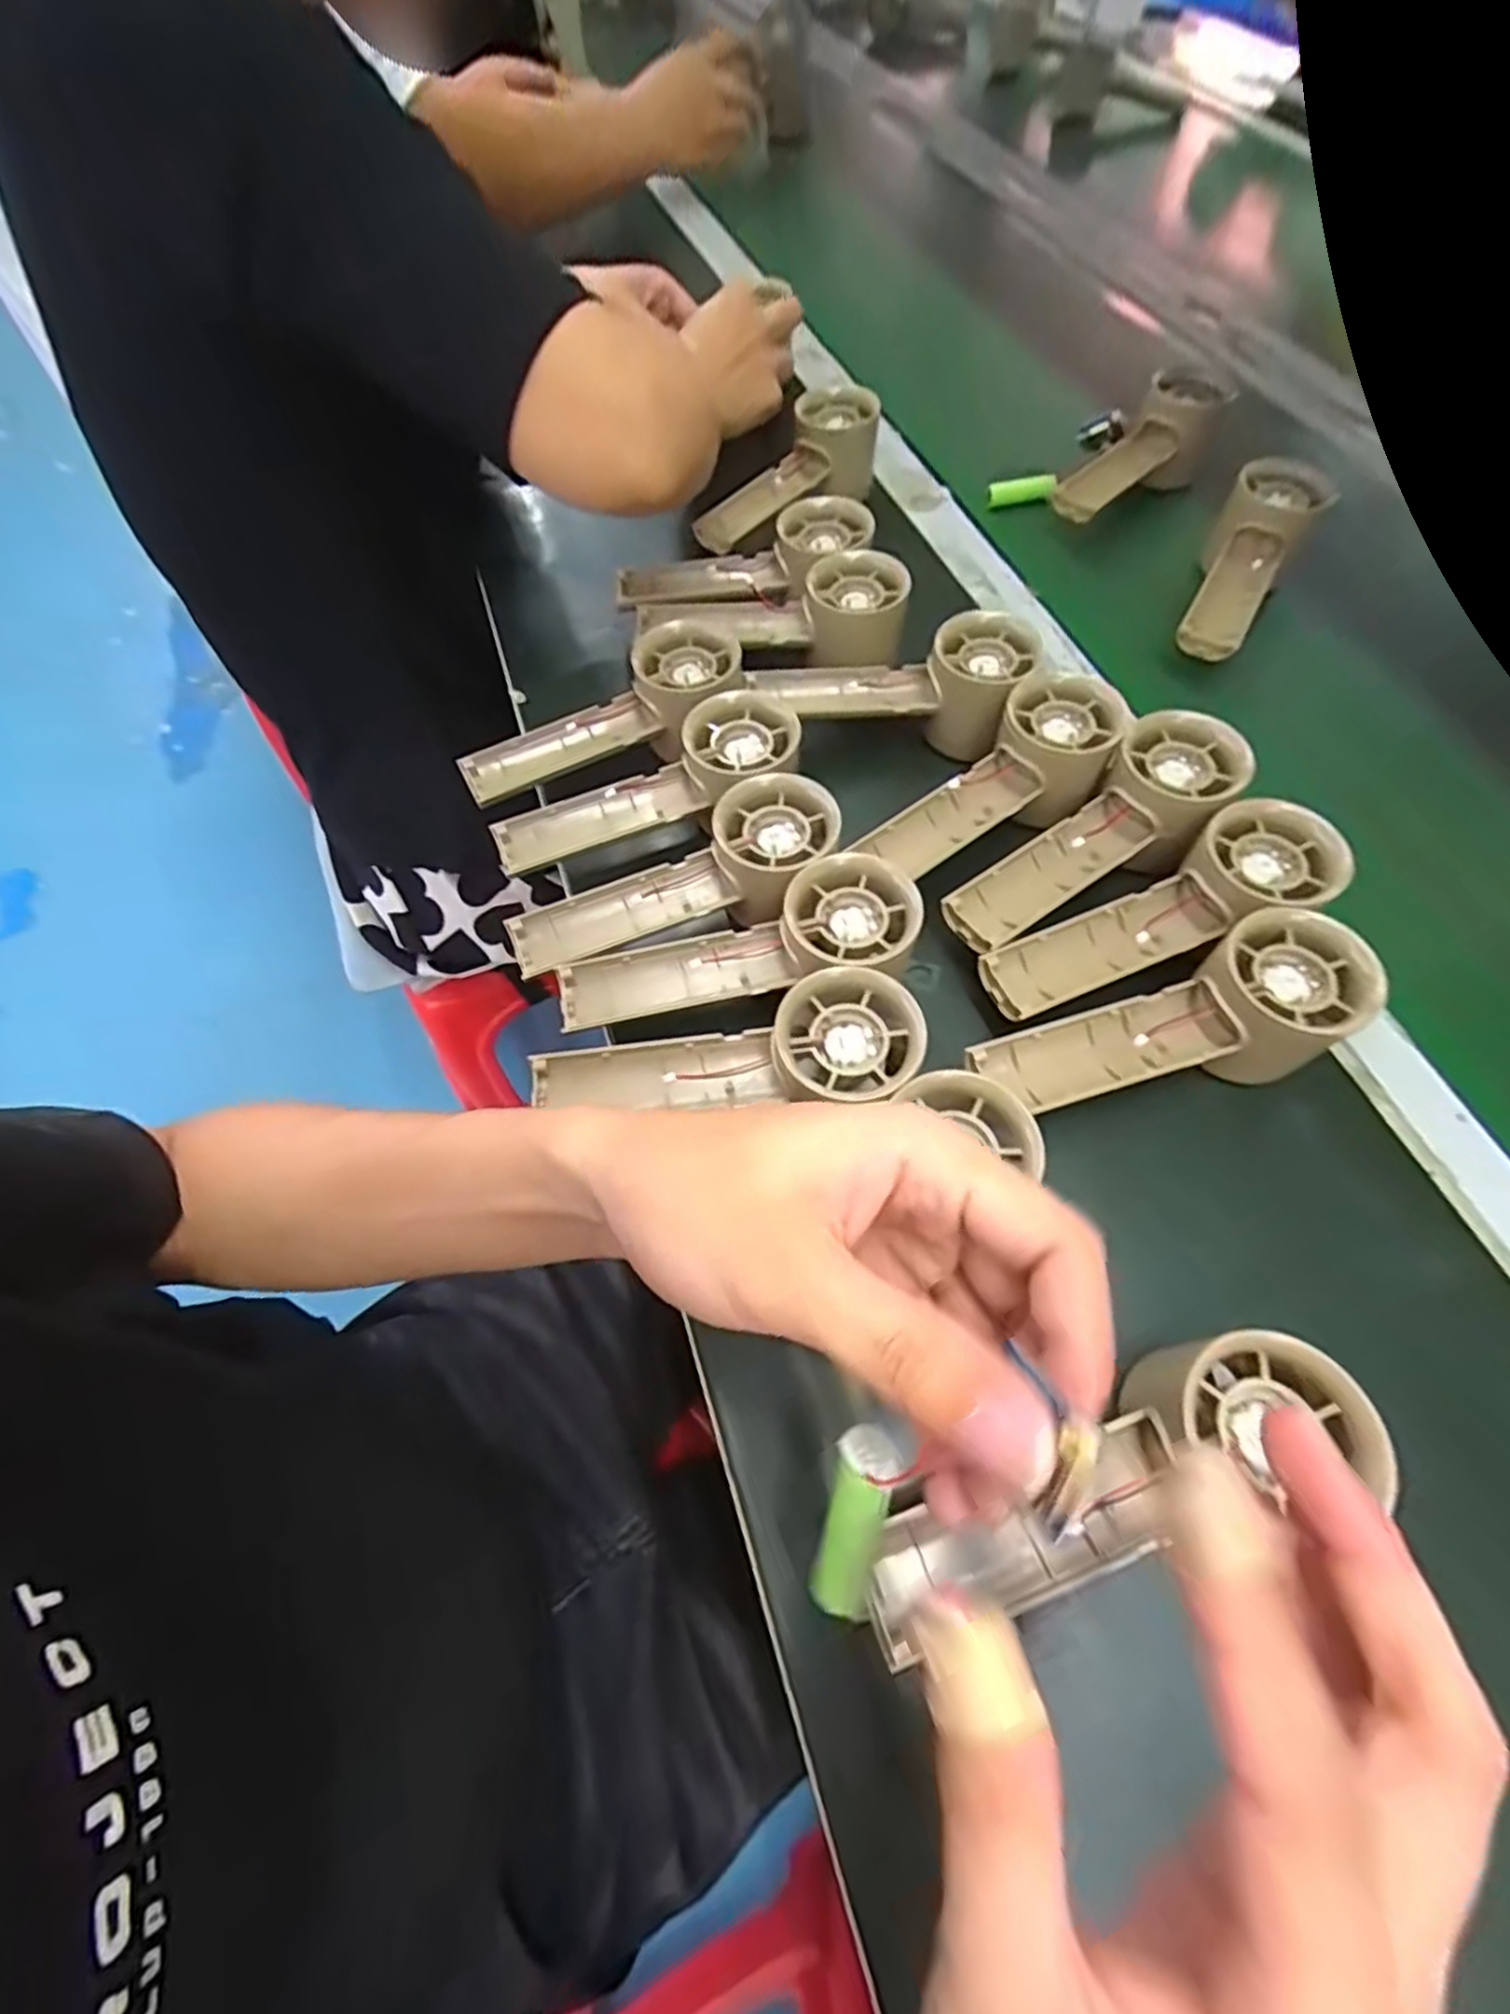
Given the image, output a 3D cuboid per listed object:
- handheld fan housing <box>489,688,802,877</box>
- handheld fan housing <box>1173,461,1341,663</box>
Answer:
[{"bbox_3d":[-0.052,-0.105,0.374,0.160,0.030,0.058,-26,64,3],"label":"handheld fan housing"},{"bbox_3d":[0.297,-0.276,0.453,0.053,0.039,0.154,32,68,17],"label":"handheld fan housing"}]

